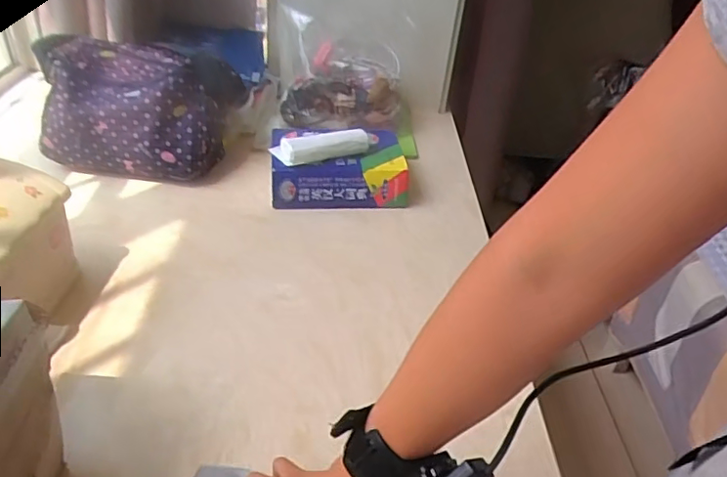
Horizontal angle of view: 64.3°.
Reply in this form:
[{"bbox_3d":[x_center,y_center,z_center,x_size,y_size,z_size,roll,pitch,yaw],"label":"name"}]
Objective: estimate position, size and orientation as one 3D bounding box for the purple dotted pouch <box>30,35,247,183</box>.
[{"bbox_3d":[-0.349,-0.216,0.953,0.278,0.160,0.216,7,36,3],"label":"purple dotted pouch"}]

